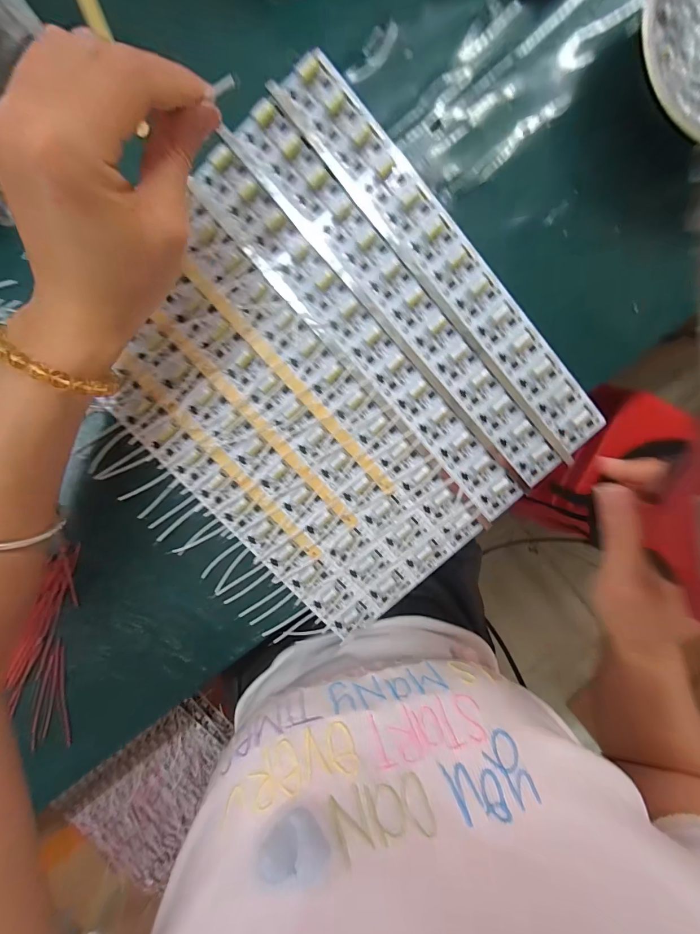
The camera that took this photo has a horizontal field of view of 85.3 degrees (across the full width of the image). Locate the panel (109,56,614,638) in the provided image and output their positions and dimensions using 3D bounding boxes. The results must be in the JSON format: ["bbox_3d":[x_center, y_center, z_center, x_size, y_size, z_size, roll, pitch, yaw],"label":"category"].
[{"bbox_3d":[-0.008,-0.052,0.252,0.242,0.009,0.286,-44,98,6],"label":"panel"}]

